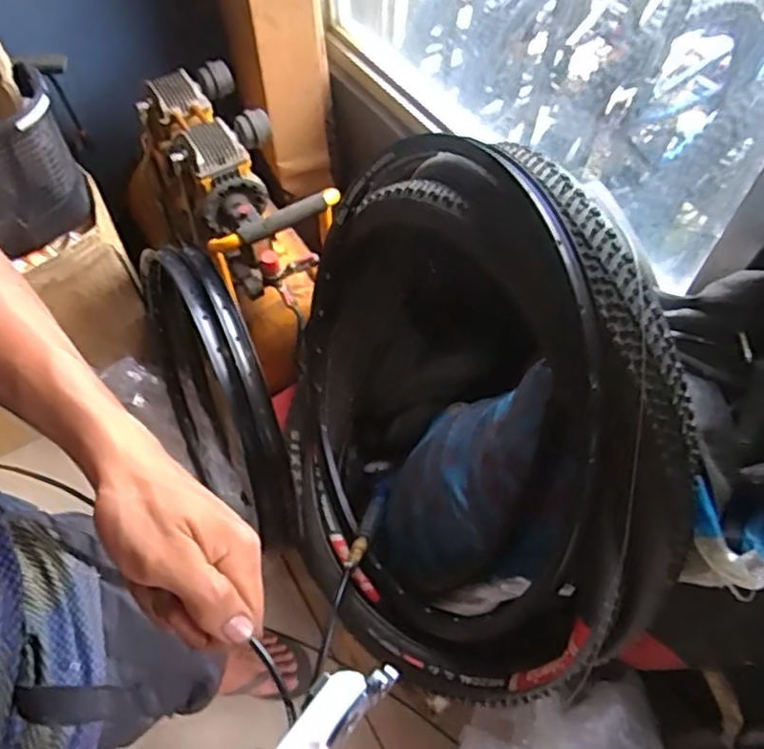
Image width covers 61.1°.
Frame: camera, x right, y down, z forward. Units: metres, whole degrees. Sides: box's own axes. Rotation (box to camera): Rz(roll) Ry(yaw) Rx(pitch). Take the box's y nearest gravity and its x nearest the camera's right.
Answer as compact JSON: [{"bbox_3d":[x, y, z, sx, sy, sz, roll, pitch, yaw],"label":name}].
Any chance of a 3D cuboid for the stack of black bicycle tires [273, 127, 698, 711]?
[{"bbox_3d":[0.060,0.049,0.840,0.105,0.671,0.677,-6,53,-36],"label":"stack of black bicycle tires"}]

